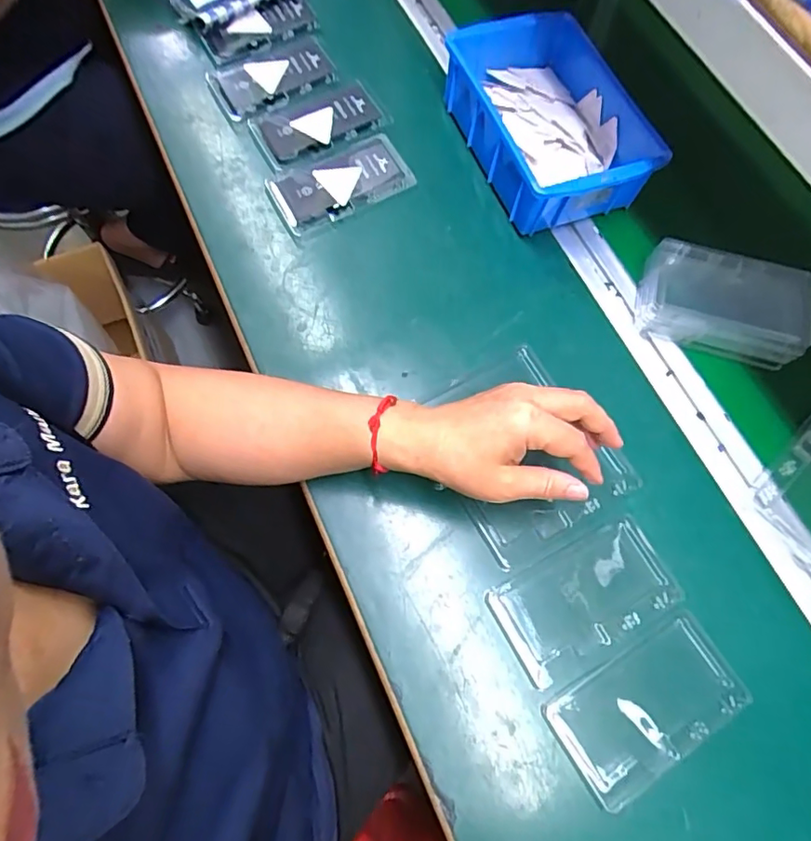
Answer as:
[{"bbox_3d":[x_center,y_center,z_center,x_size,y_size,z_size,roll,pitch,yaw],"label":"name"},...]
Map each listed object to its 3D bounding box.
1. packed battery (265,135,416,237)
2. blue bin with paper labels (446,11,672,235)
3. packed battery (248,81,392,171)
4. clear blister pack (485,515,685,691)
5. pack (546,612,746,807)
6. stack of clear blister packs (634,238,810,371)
[{"bbox_3d":[-0.060,-0.225,0.520,0.125,0.010,0.071,-29,74,-12],"label":"packed battery"},{"bbox_3d":[0.134,-0.277,0.517,0.137,0.063,0.201,-21,72,-10],"label":"blue bin with paper labels"},{"bbox_3d":[-0.084,-0.296,0.543,0.123,0.013,0.071,-28,74,-12],"label":"packed battery"},{"bbox_3d":[0.132,0.129,0.404,0.129,0.006,0.071,-26,73,-11],"label":"clear blister pack"},{"bbox_3d":[0.167,0.196,0.380,0.127,0.008,0.073,-29,74,-12],"label":"pack"},{"bbox_3d":[0.271,-0.101,0.472,0.128,0.039,0.079,15,70,3],"label":"stack of clear blister packs"}]

